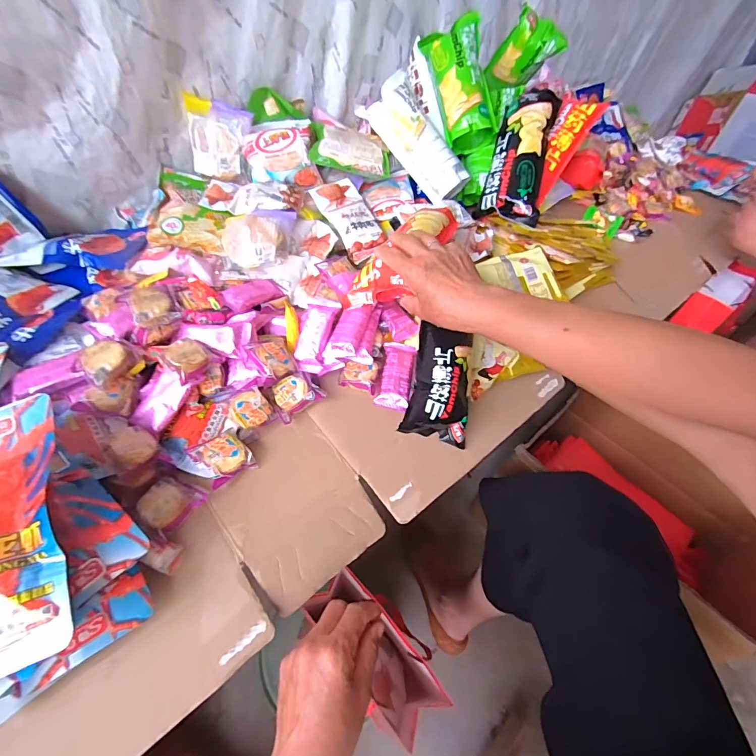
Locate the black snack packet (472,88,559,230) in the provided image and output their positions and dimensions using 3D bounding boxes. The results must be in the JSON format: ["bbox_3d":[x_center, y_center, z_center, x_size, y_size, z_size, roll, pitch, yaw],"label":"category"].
[{"bbox_3d":[0.234,-0.364,0.662,0.088,0.053,0.213,12,92,4],"label":"black snack packet"}]

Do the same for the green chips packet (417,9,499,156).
[{"bbox_3d":[0.139,-0.503,0.677,0.078,0.070,0.210,-12,89,-15],"label":"green chips packet"}]

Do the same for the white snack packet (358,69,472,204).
[{"bbox_3d":[0.067,-0.401,0.669,0.074,0.062,0.209,-38,92,-30],"label":"white snack packet"}]

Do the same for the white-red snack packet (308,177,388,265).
[{"bbox_3d":[-0.042,-0.246,0.611,0.075,0.019,0.146,-20,74,-21],"label":"white-red snack packet"}]

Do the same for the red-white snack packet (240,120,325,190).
[{"bbox_3d":[-0.151,-0.351,0.626,0.108,0.104,0.018,-14,10,-12],"label":"red-white snack packet"}]

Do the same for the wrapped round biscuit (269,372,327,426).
[{"bbox_3d":[-0.100,0.021,0.473,0.055,0.021,0.050,-31,60,-27],"label":"wrapped round biscuit"}]

